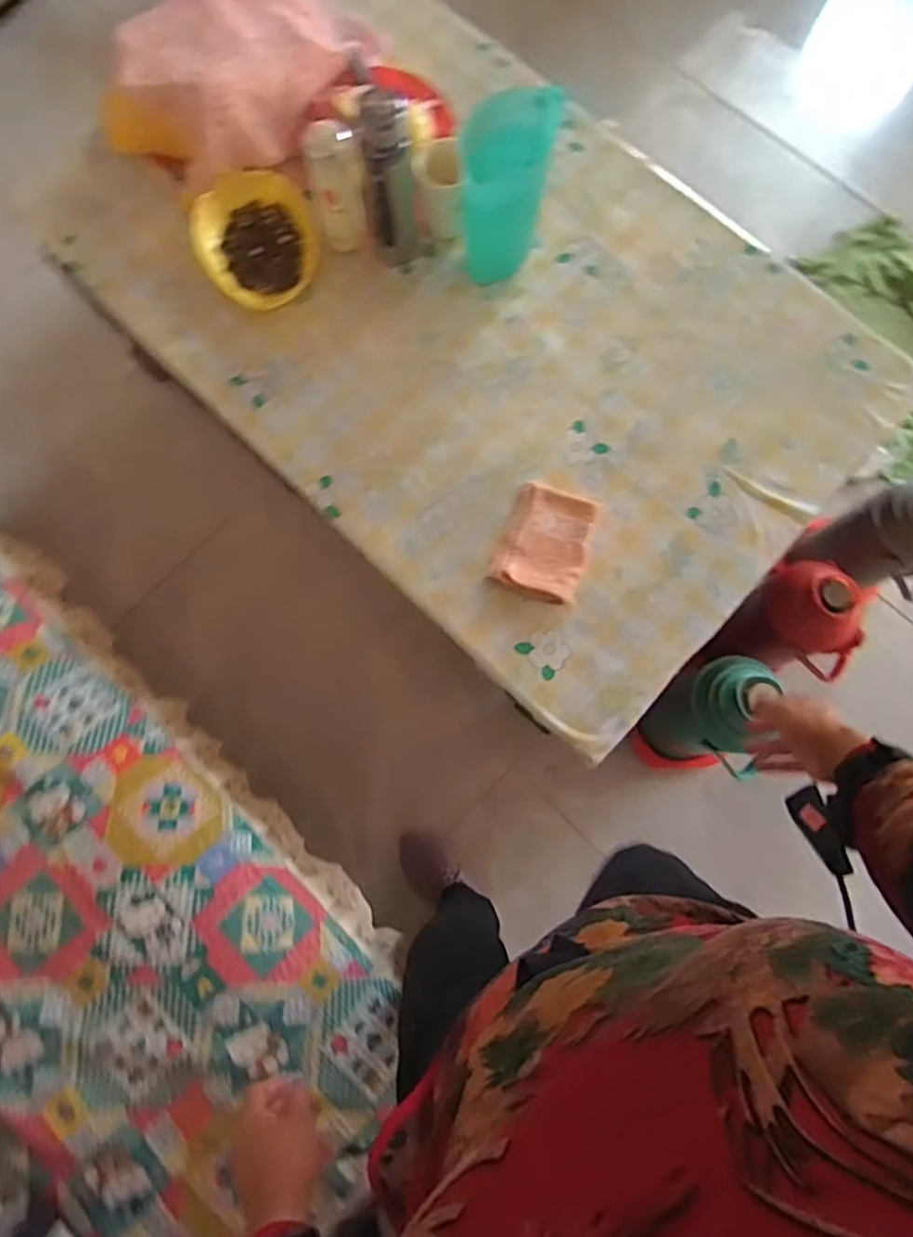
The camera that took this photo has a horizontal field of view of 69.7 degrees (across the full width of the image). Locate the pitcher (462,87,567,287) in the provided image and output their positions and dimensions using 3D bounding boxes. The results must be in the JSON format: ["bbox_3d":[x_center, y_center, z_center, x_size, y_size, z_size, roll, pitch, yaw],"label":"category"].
[{"bbox_3d":[0.070,-0.615,0.949,0.123,0.202,0.142,8,78,1],"label":"pitcher"}]

